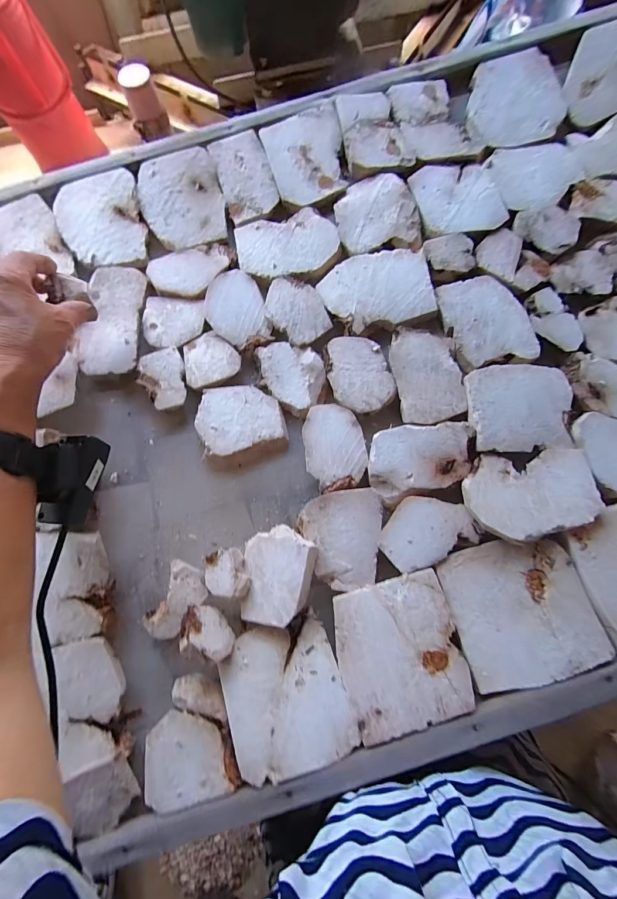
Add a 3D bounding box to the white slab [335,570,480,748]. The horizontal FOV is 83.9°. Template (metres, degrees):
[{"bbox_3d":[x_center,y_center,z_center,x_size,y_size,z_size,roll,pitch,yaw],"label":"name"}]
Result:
[{"bbox_3d":[0.075,0.167,0.282,0.099,0.013,0.106,-17,79,-2],"label":"white slab"}]

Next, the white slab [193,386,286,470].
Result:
[{"bbox_3d":[-0.069,-0.027,0.351,0.083,0.012,0.086,-20,79,-3],"label":"white slab"}]

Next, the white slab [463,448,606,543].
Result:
[{"bbox_3d":[0.194,0.038,0.297,0.111,0.021,0.073,-5,79,0],"label":"white slab"}]

